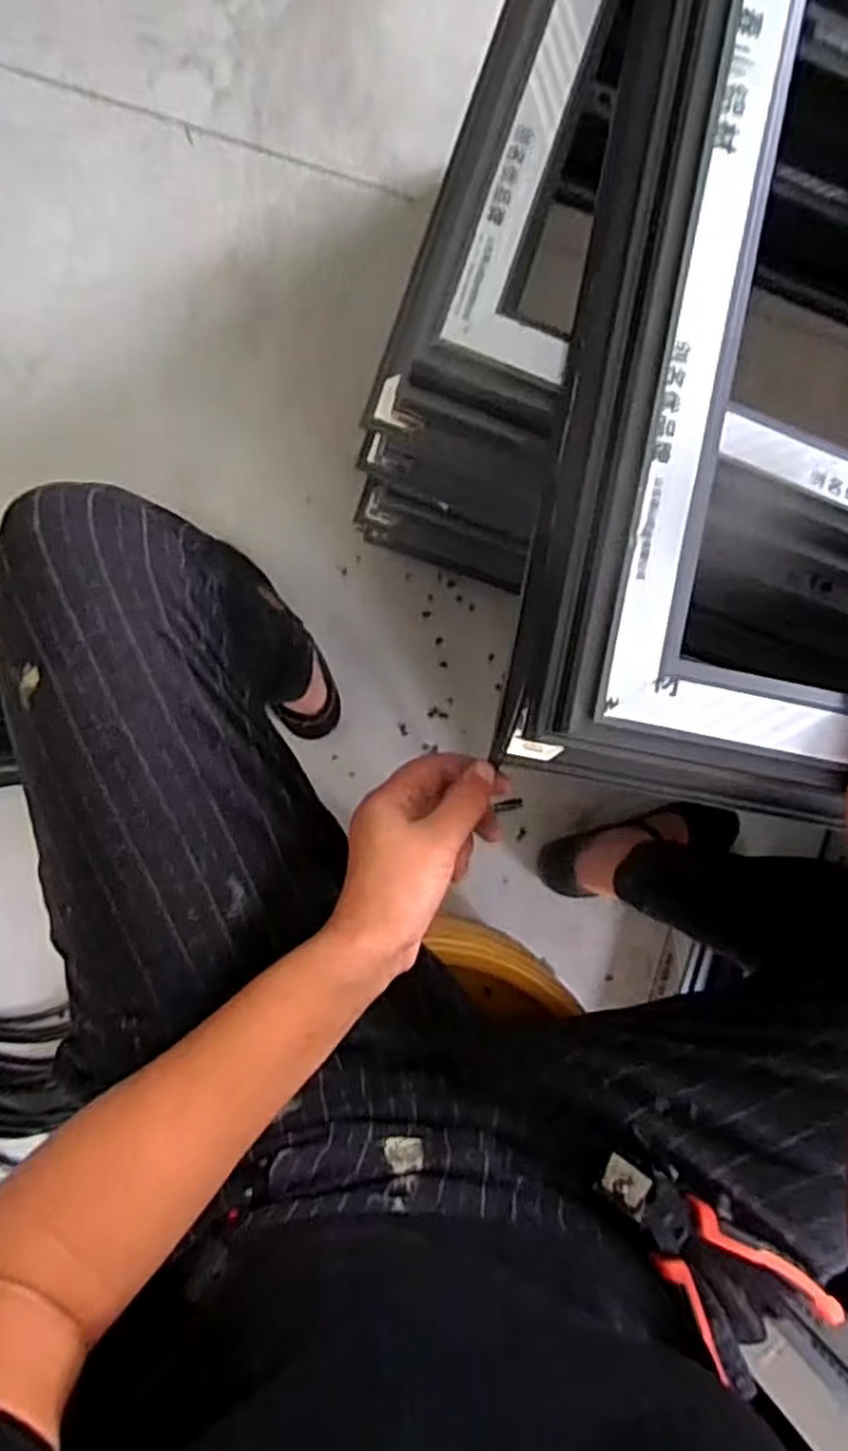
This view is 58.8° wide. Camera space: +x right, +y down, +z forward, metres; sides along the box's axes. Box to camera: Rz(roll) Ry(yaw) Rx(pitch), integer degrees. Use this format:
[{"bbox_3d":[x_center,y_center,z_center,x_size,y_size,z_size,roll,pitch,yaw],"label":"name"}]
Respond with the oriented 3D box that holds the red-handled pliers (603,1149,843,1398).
[{"bbox_3d":[0.165,0.299,0.423,0.072,0.027,0.155,-37,95,-4],"label":"red-handled pliers"}]

